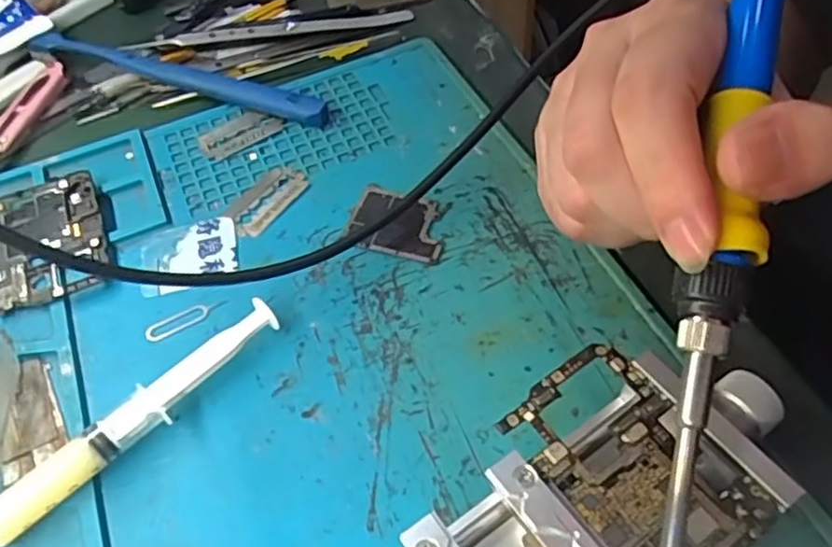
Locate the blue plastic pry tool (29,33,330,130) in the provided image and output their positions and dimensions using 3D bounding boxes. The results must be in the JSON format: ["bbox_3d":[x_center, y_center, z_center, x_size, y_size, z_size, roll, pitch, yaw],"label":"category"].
[{"bbox_3d":[-0.125,-0.103,0.353,0.178,0.015,0.017,16,56,16],"label":"blue plastic pry tool"}]

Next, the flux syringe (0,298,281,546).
[{"bbox_3d":[-0.103,0.057,0.232,0.137,0.016,0.014,-40,60,-23],"label":"flux syringe"}]

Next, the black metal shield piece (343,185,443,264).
[{"bbox_3d":[-0.007,-0.022,0.291,0.041,0.004,0.032,13,55,14],"label":"black metal shield piece"}]

